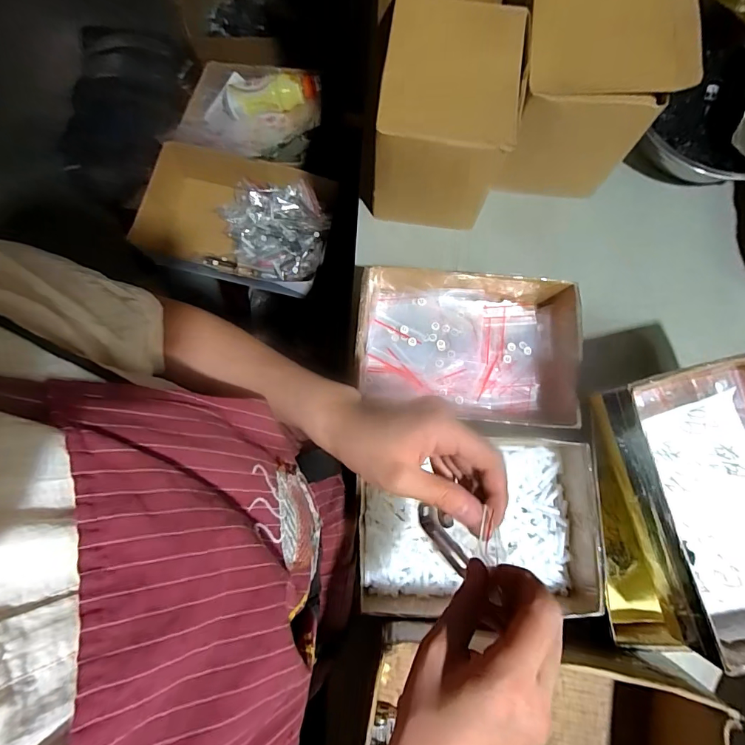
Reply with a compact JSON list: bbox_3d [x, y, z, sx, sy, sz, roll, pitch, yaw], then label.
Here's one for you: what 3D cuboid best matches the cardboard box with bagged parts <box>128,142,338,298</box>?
[{"bbox_3d":[-0.262,-0.290,0.845,0.339,0.142,0.228,12,79,3],"label":"cardboard box with bagged parts"}]

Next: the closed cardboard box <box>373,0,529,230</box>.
[{"bbox_3d":[0.089,-0.301,0.521,0.148,0.171,0.177,11,79,3],"label":"closed cardboard box"}]

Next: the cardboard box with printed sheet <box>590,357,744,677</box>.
[{"bbox_3d":[0.347,0.121,0.406,0.178,0.065,0.243,-13,79,-2],"label":"cardboard box with printed sheet"}]

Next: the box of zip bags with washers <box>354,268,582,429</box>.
[{"bbox_3d":[0.114,-0.034,0.512,0.263,0.063,0.170,5,79,2],"label":"box of zip bags with washers"}]

